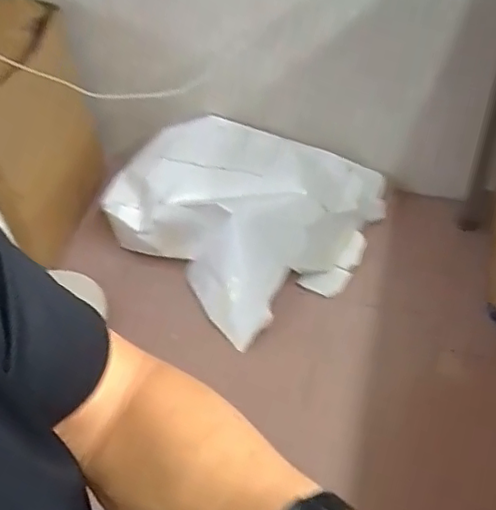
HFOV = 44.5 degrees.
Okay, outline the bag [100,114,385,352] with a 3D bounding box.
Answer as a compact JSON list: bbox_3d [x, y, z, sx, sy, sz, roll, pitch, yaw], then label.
[{"bbox_3d":[-0.004,-0.147,1.567,0.618,0.230,0.577,32,57,31],"label":"bag"}]

